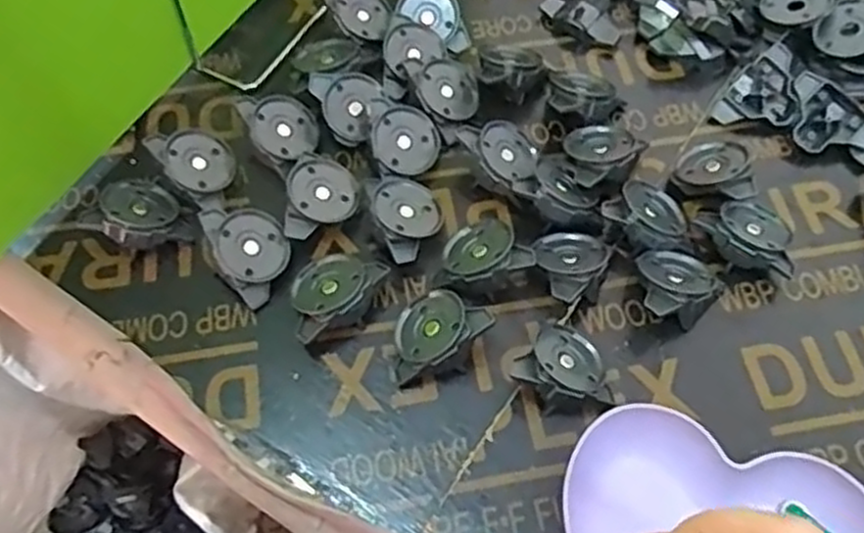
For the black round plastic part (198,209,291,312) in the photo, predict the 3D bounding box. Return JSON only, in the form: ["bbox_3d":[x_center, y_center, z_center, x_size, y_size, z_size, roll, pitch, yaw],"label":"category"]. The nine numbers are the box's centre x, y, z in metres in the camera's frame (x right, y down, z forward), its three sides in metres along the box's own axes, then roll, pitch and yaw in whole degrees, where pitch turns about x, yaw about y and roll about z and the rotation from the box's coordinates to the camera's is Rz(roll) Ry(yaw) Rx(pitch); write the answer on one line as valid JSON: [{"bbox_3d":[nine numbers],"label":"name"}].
[{"bbox_3d":[-0.108,-0.010,0.455,0.042,0.016,0.061,-31,100,-26],"label":"black round plastic part"}]

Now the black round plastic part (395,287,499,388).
[{"bbox_3d":[0.000,0.035,0.427,0.056,0.029,0.042,-29,65,-14],"label":"black round plastic part"}]

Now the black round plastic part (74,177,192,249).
[{"bbox_3d":[-0.177,-0.034,0.467,0.060,0.017,0.046,11,48,-26],"label":"black round plastic part"}]

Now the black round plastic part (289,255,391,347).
[{"bbox_3d":[-0.058,0.015,0.441,0.059,0.026,0.037,-41,68,-19],"label":"black round plastic part"}]

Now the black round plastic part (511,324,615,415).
[{"bbox_3d":[0.074,0.057,0.415,0.049,0.030,0.043,32,66,17],"label":"black round plastic part"}]

